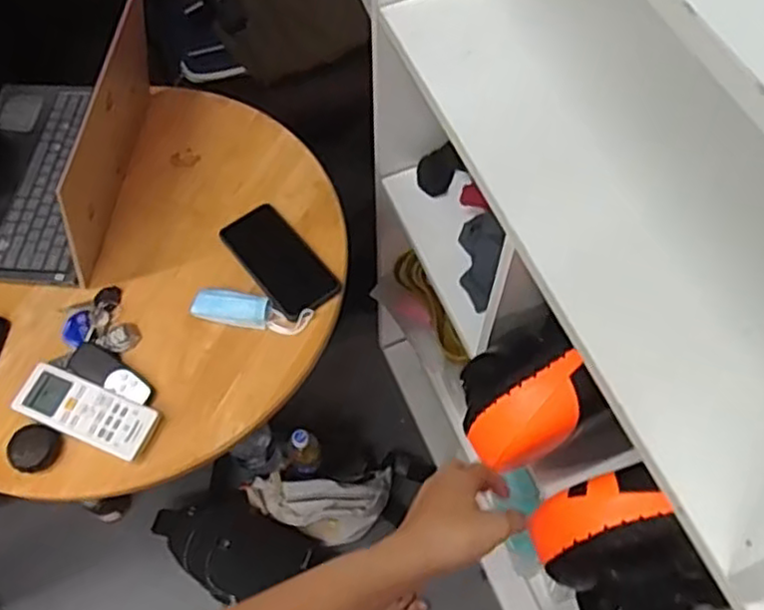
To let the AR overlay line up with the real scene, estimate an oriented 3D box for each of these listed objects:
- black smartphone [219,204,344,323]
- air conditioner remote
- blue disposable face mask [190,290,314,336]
[{"bbox_3d":[-0.129,-0.058,0.878,0.081,0.011,0.170,-32,63,-20],"label":"black smartphone"},{"bbox_3d":[-0.330,0.117,0.781,0.155,0.028,0.061,20,64,11],"label":"air conditioner remote"},{"bbox_3d":[-0.155,0.008,0.840,0.139,0.024,0.037,10,62,6],"label":"blue disposable face mask"}]

